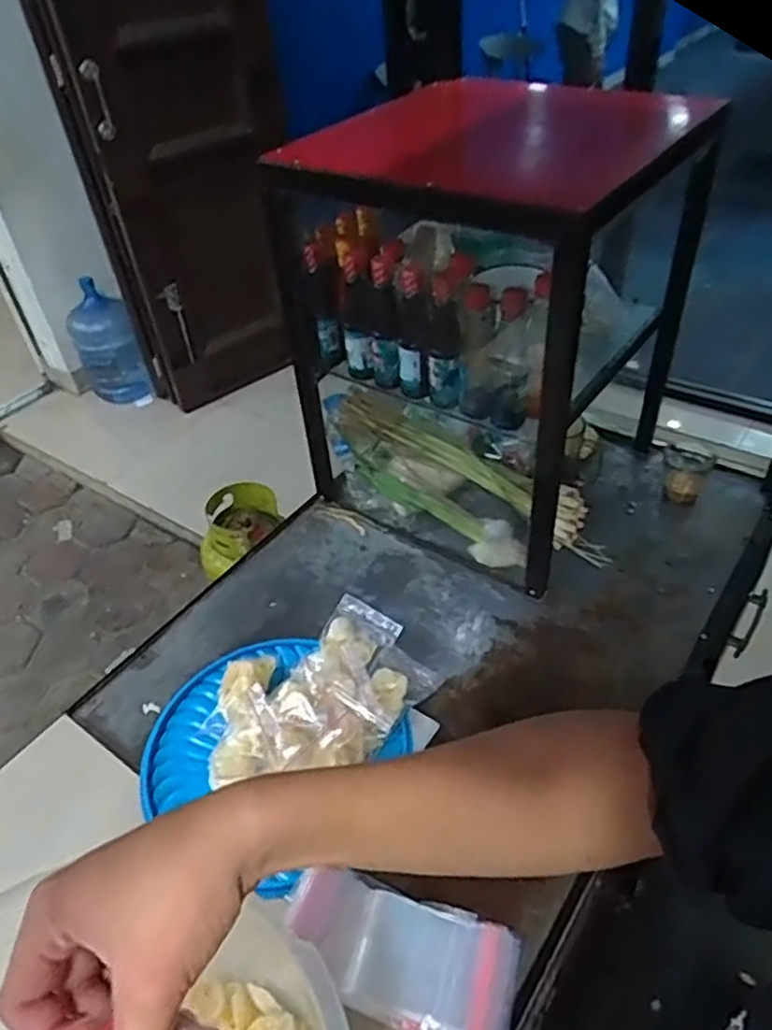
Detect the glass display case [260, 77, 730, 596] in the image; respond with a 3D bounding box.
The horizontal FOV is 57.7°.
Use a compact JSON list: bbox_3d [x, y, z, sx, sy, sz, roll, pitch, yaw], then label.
[{"bbox_3d":[0.123,-0.217,0.924,0.391,0.489,0.318,26,51,30],"label":"glass display case"}]

